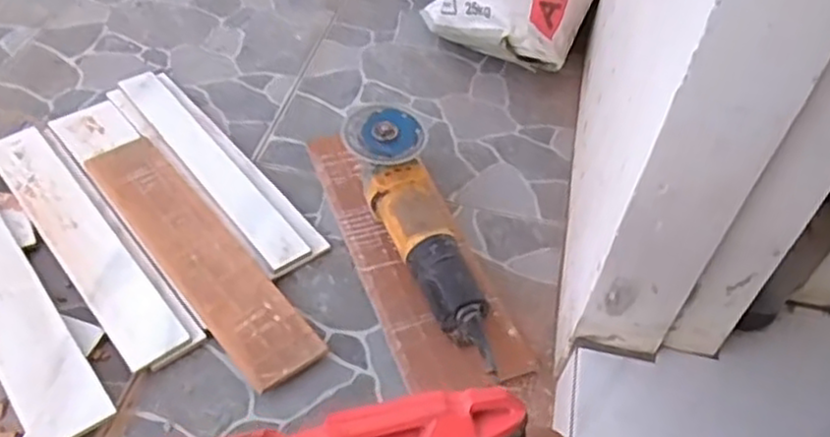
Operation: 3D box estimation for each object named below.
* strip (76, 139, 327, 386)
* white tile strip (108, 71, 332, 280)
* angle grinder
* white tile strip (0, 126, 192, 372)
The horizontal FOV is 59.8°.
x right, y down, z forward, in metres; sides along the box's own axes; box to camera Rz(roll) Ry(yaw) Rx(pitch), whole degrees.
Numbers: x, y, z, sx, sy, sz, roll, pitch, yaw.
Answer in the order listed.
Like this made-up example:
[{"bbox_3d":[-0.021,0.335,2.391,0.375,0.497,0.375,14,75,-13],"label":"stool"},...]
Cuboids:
[{"bbox_3d":[-0.239,0.029,0.789,0.086,0.011,0.392,-31,57,-29],"label":"strip"},{"bbox_3d":[-0.252,-0.073,0.887,0.083,0.010,0.396,-31,57,-28],"label":"white tile strip"},{"bbox_3d":[0.027,0.010,0.778,0.106,0.106,0.323,-18,52,-20],"label":"angle grinder"},{"bbox_3d":[-0.368,0.016,0.794,0.065,0.008,0.385,-31,57,-28],"label":"white tile strip"}]

